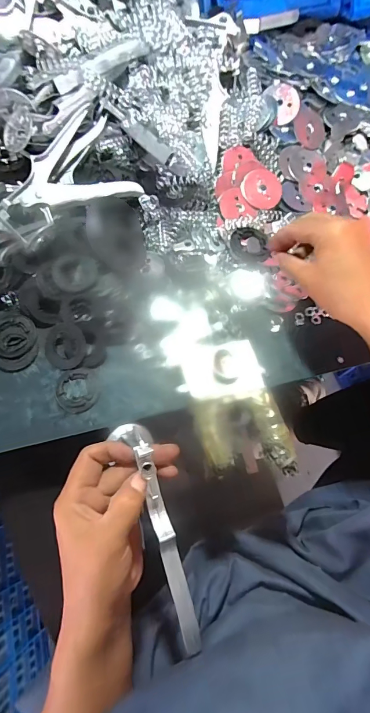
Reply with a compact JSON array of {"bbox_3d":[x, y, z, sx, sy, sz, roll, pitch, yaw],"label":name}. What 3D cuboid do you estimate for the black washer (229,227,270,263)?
[{"bbox_3d":[0.072,-0.126,0.412,0.041,0.004,0.039,0,89,2],"label":"black washer"}]

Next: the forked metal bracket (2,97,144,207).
[{"bbox_3d":[-0.133,-0.218,0.415,0.146,0.042,0.101,-15,71,-5],"label":"forked metal bracket"}]

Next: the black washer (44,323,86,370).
[{"bbox_3d":[-0.127,-0.010,0.388,0.042,0.009,0.050,-17,71,-6],"label":"black washer"}]

